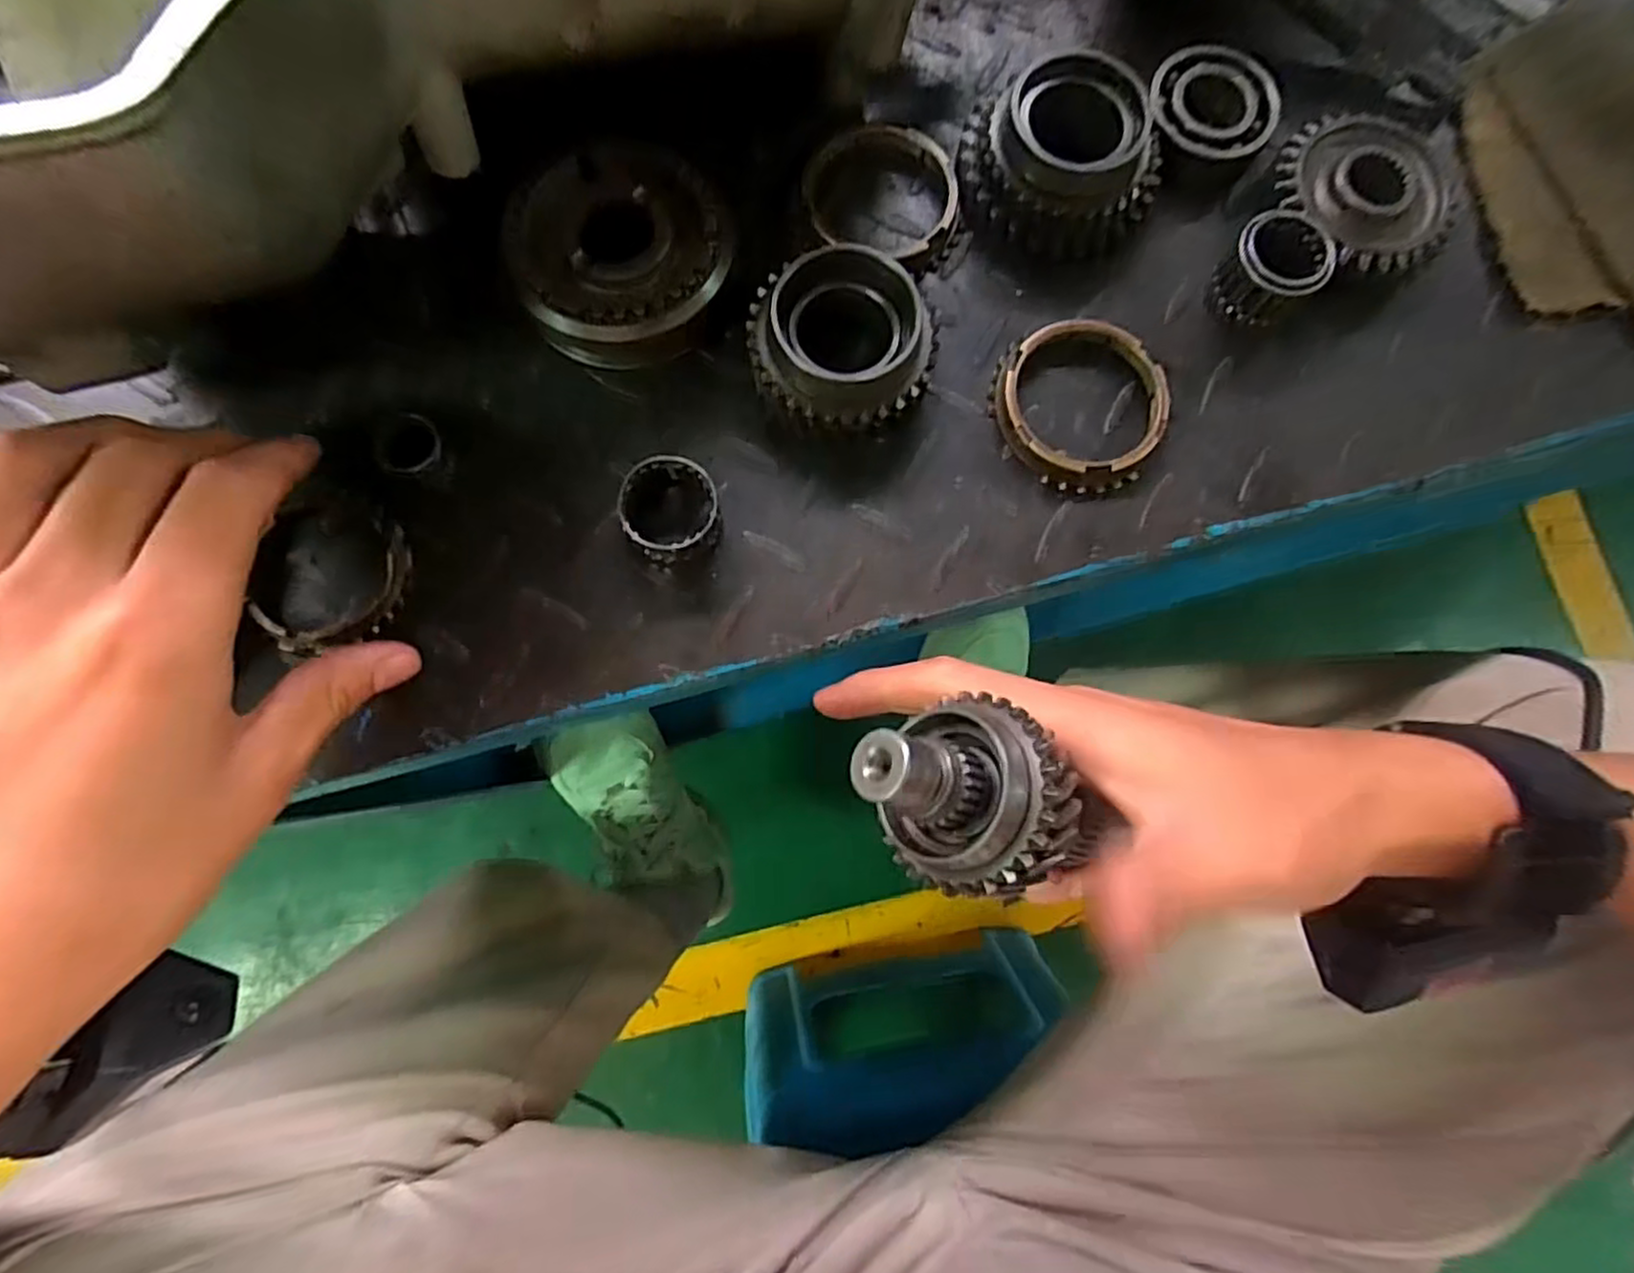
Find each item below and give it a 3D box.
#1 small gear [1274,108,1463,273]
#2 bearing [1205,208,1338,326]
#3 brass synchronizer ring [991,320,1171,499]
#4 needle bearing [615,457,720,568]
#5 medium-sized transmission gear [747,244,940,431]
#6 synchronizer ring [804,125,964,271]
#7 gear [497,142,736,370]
[{"bbox_3d":[0.208,-0.168,0.278,0.060,0.013,0.064,0,80,-1],"label":"small gear"},{"bbox_3d":[0.169,-0.136,0.270,0.032,0.021,0.037,44,82,6],"label":"bearing"},{"bbox_3d":[0.096,-0.086,0.269,0.064,0.010,0.062,0,80,-1],"label":"brass synchronizer ring"},{"bbox_3d":[-0.050,-0.043,0.251,0.032,0.019,0.034,-2,80,-1],"label":"needle bearing"},{"bbox_3d":[0.008,-0.101,0.257,0.064,0.031,0.056,23,81,3],"label":"medium-sized transmission gear"},{"bbox_3d":[0.027,-0.170,0.280,0.061,0.010,0.056,0,80,-1],"label":"synchronizer ring"},{"bbox_3d":[-0.069,-0.136,0.264,0.072,0.023,0.079,0,80,-1],"label":"gear"}]

